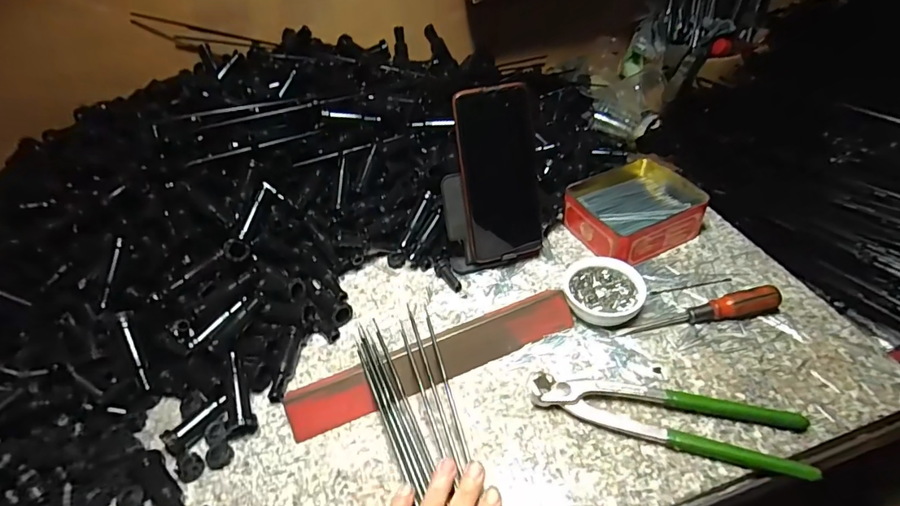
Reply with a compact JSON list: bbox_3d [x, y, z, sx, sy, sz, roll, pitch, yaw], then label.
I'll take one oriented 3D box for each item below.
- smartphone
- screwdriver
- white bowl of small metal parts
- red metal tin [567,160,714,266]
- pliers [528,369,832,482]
[{"bbox_3d":[0.050,-0.076,0.465,0.076,0.165,0.016,-10,18,-4],"label":"smartphone"},{"bbox_3d":[0.222,0.054,0.422,0.144,0.023,0.018,-10,43,-3],"label":"screwdriver"},{"bbox_3d":[0.144,0.037,0.446,0.072,0.025,0.074,-4,43,3],"label":"white bowl of small metal parts"},{"bbox_3d":[0.199,-0.050,0.514,0.131,0.037,0.107,-22,45,-16],"label":"red metal tin"},{"bbox_3d":[0.163,0.120,0.365,0.196,0.017,0.056,9,45,16],"label":"pliers"}]

